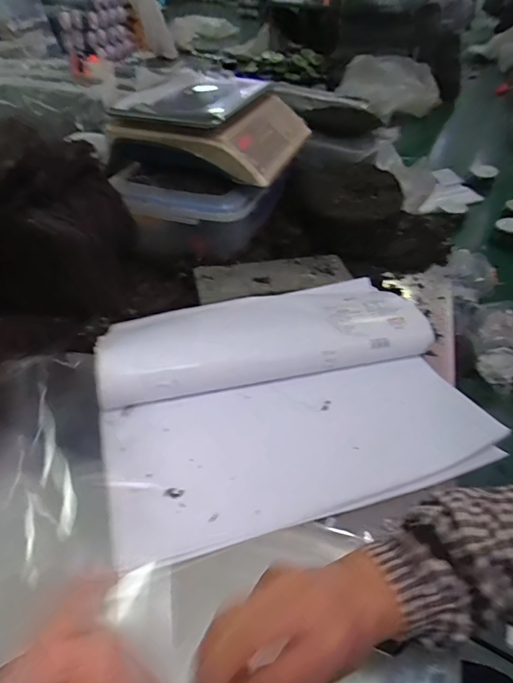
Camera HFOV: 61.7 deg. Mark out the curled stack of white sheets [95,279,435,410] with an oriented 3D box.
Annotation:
[{"bbox_3d":[0.029,-0.017,0.689,0.533,0.064,0.173,-13,45,-16],"label":"curled stack of white sheets"}]

